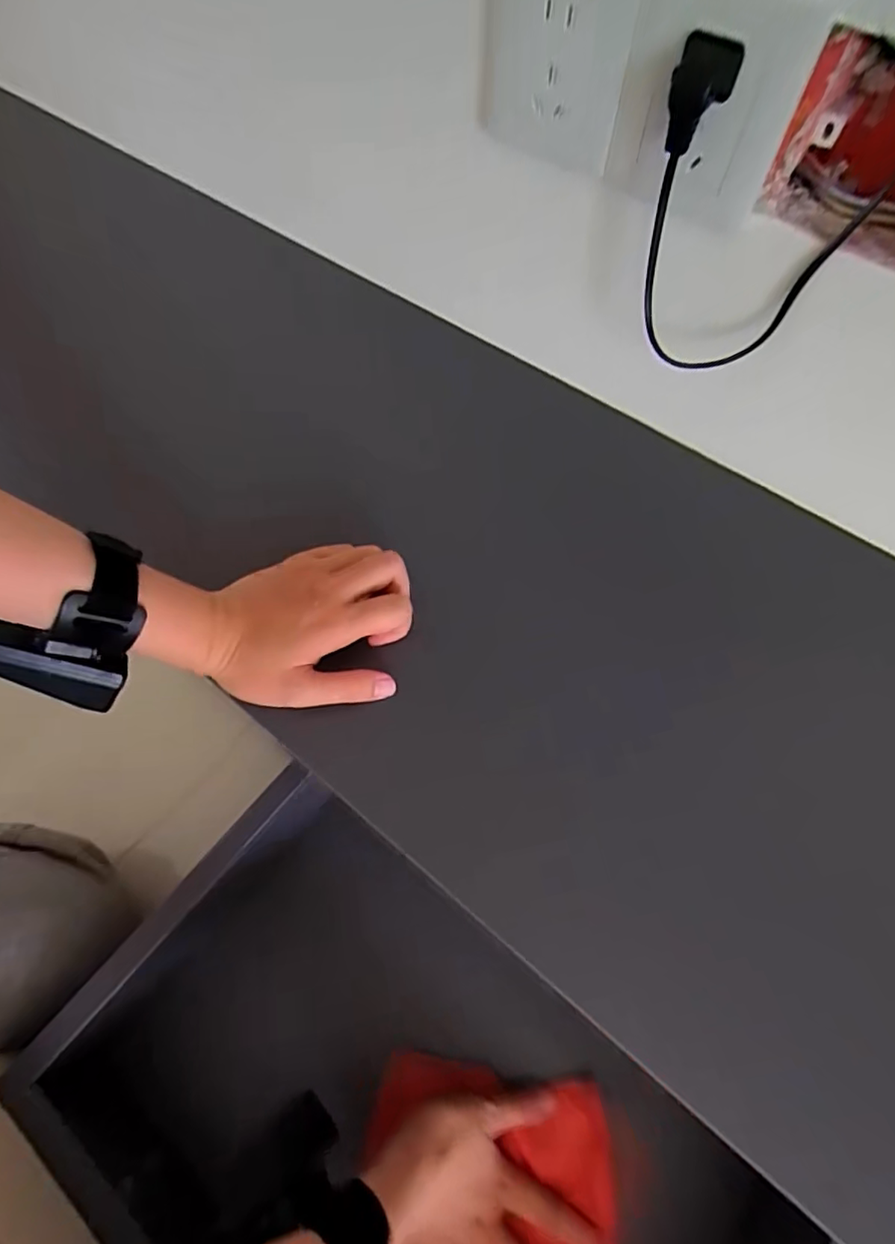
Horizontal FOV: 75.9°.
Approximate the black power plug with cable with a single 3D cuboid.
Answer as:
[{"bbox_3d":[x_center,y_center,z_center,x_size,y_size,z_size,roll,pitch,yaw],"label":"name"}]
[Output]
[{"bbox_3d":[0.157,-0.223,0.312,0.047,0.153,0.109,-45,38,-20],"label":"black power plug with cable"}]

